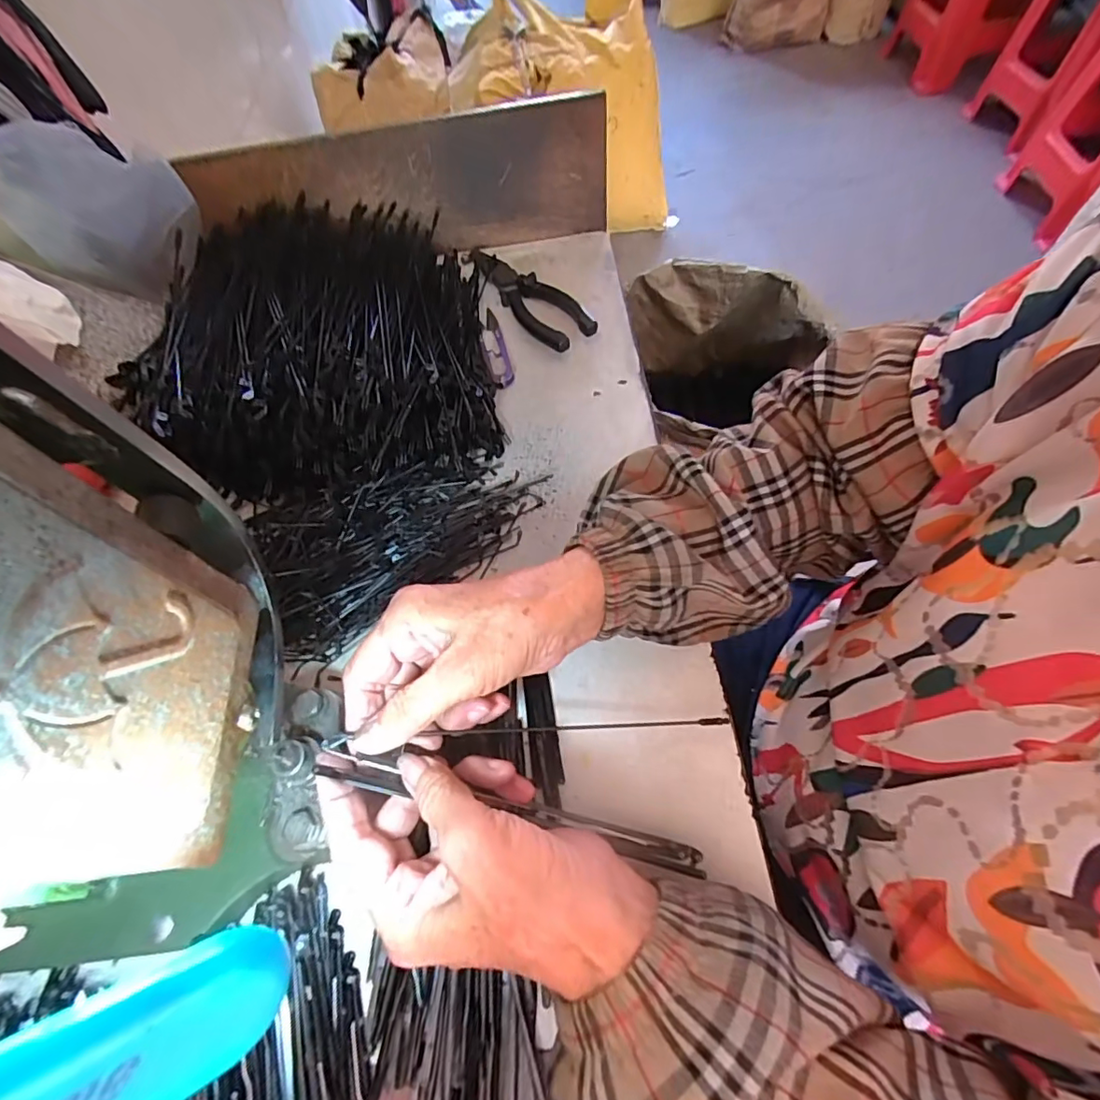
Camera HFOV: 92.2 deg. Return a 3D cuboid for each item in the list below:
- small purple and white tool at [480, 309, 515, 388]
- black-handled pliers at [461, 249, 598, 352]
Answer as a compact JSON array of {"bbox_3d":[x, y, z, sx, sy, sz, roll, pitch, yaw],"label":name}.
[{"bbox_3d":[-0.050,-0.178,0.462,0.022,0.009,0.094,-15,62,-3],"label":"small purple and white tool"},{"bbox_3d":[-0.024,-0.242,0.487,0.048,0.021,0.181,-31,64,-11],"label":"black-handled pliers"}]

